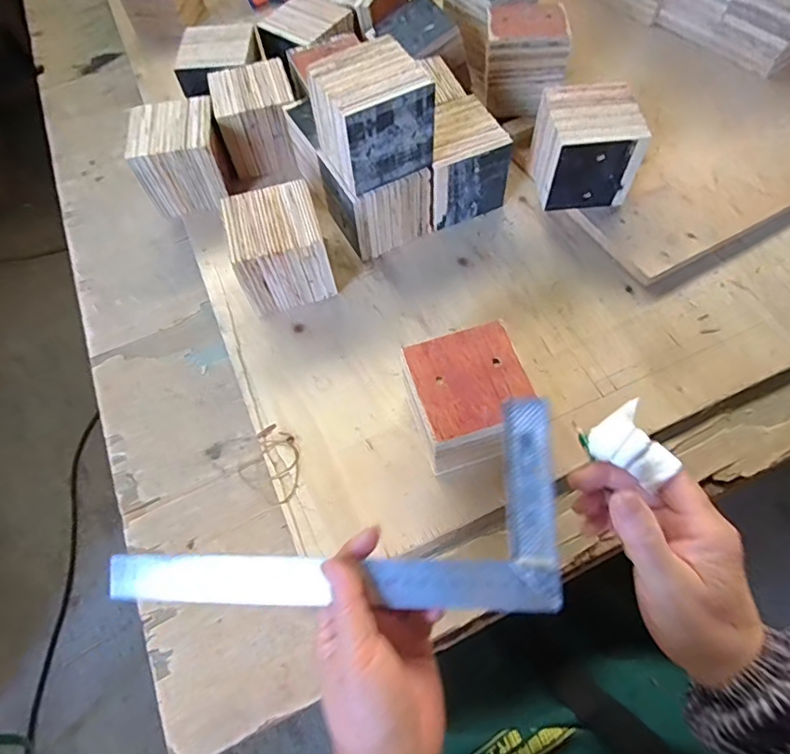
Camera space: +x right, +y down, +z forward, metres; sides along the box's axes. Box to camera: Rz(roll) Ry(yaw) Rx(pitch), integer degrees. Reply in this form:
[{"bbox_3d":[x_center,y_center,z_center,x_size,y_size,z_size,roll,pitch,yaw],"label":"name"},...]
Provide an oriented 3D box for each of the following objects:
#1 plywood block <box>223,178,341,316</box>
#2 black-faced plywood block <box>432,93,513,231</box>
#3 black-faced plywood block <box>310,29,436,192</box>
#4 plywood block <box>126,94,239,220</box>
[{"bbox_3d":[-0.120,-0.133,0.554,0.095,0.092,0.093,-18,62,-6],"label":"plywood block"},{"bbox_3d":[0.070,-0.247,0.600,0.093,0.089,0.099,-21,63,-7],"label":"black-faced plywood block"},{"bbox_3d":[-0.024,-0.253,0.508,0.095,0.086,0.089,-26,63,-10],"label":"black-faced plywood block"},{"bbox_3d":[-0.251,-0.260,0.636,0.100,0.110,0.102,-11,62,-2],"label":"plywood block"}]

